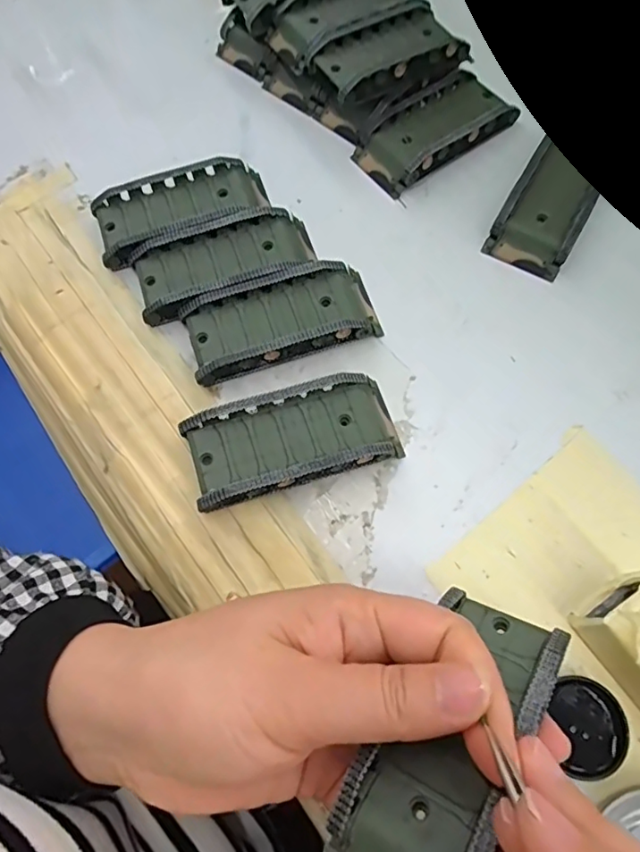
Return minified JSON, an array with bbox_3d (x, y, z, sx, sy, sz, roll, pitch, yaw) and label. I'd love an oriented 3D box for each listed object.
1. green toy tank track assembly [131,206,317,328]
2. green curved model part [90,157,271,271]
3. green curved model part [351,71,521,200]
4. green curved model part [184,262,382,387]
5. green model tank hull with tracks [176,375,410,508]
[{"bbox_3d":[-0.051,-0.090,0.296,0.095,0.017,0.044,-18,69,-6],"label":"green toy tank track assembly"},{"bbox_3d":[-0.078,-0.124,0.309,0.096,0.019,0.044,-20,69,-7],"label":"green curved model part"},{"bbox_3d":[0.069,-0.180,0.329,0.094,0.021,0.045,-35,72,-12],"label":"green curved model part"},{"bbox_3d":[-0.020,-0.056,0.282,0.096,0.020,0.044,-17,69,-5],"label":"green curved model part"},{"bbox_3d":[-0.012,0.007,0.255,0.094,0.024,0.045,-17,69,-5],"label":"green model tank hull with tracks"}]

